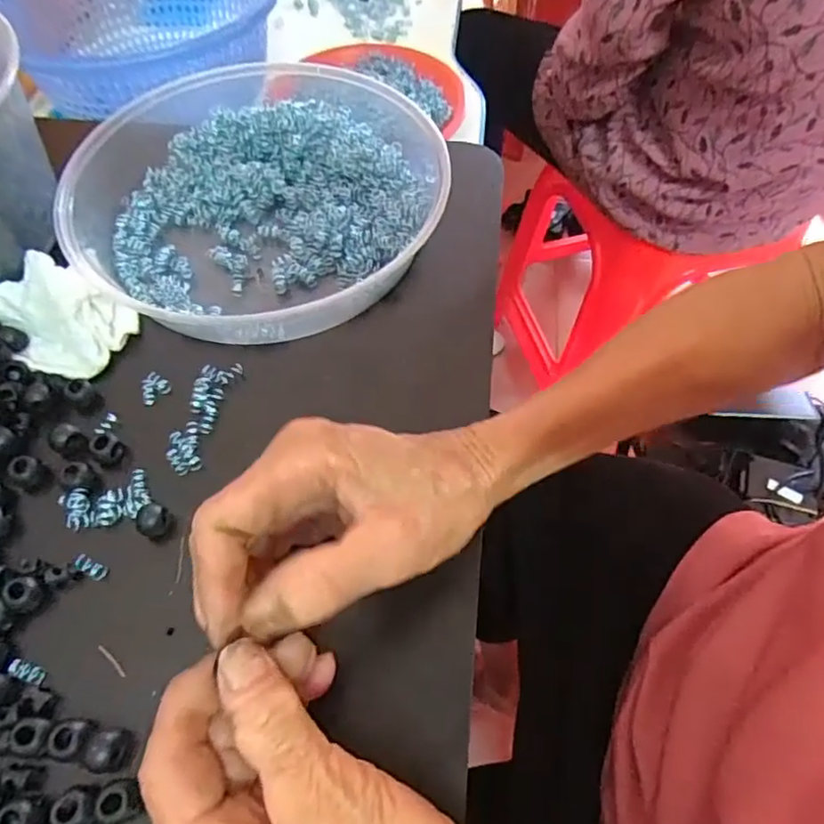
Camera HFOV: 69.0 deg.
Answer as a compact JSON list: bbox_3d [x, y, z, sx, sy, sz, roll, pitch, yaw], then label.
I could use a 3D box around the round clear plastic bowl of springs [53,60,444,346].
[{"bbox_3d":[-0.094,-0.133,0.380,0.228,0.049,0.226,-4,60,-3],"label":"round clear plastic bowl of springs"}]

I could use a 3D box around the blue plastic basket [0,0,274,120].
[{"bbox_3d":[-0.256,-0.379,0.599,0.247,0.102,0.268,-20,62,-12],"label":"blue plastic basket"}]

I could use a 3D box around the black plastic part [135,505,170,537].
[{"bbox_3d":[-0.122,0.053,0.284,0.013,0.013,0.014,-7,60,-5],"label":"black plastic part"}]

